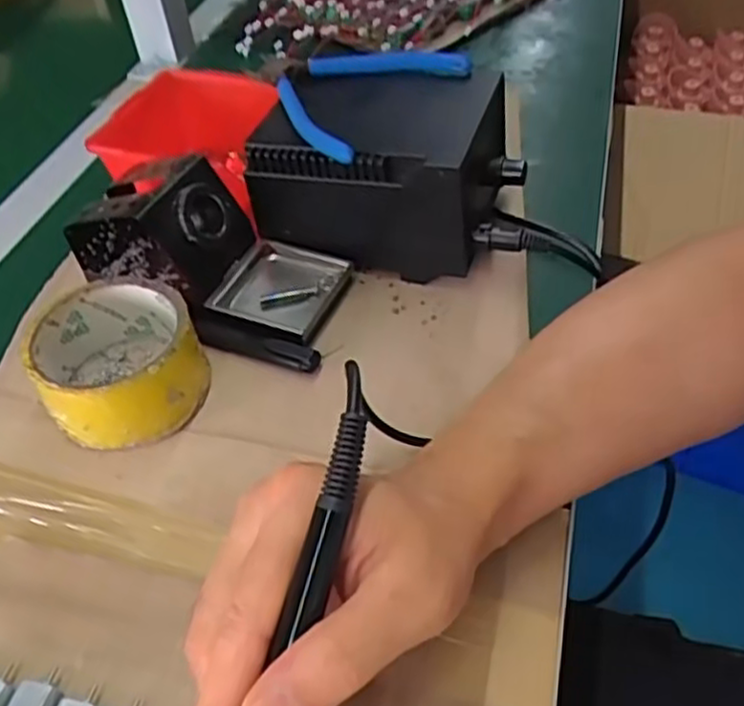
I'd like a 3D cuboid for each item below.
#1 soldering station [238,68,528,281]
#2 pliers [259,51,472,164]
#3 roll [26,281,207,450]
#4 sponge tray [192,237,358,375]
[{"bbox_3d":[0.017,-0.112,0.479,0.158,0.101,0.111,10,49,15],"label":"soldering station"},{"bbox_3d":[-0.017,-0.173,0.466,0.128,0.026,0.114,-36,52,-26],"label":"pliers"},{"bbox_3d":[-0.136,0.005,0.397,0.083,0.053,0.082,-3,47,3],"label":"roll"},{"bbox_3d":[-0.058,-0.031,0.447,0.079,0.023,0.084,15,50,18],"label":"sponge tray"}]

